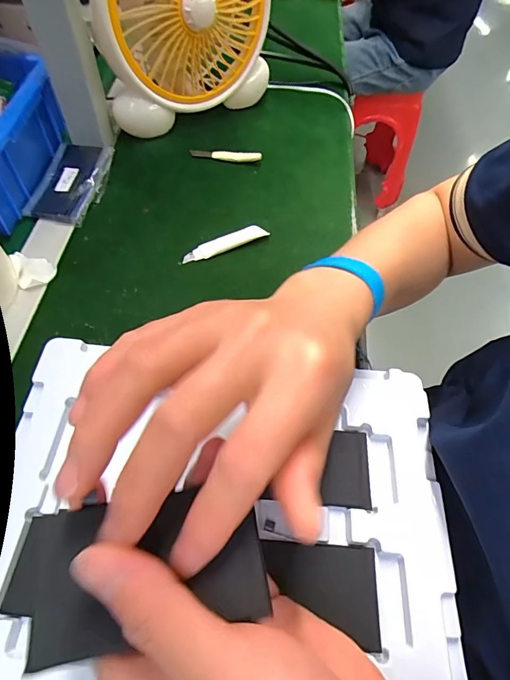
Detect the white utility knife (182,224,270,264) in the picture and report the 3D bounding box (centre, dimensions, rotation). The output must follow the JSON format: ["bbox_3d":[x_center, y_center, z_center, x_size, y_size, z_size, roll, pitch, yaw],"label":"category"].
[{"bbox_3d":[-0.031,-0.100,0.412,0.089,0.009,0.019,-27,64,-19],"label":"white utility knife"}]

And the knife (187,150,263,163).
[{"bbox_3d":[-0.036,-0.226,0.493,0.087,0.012,0.008,6,58,0],"label":"knife"}]

